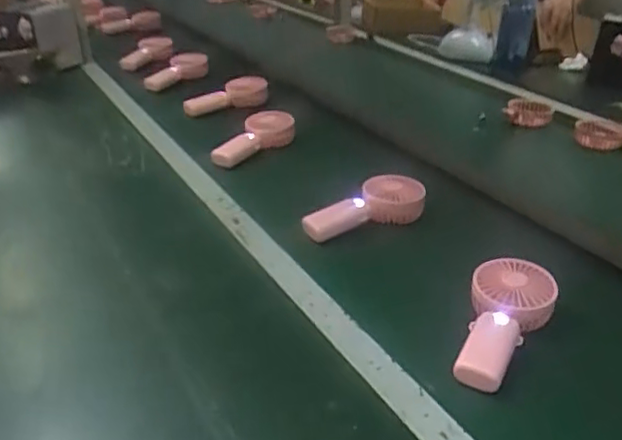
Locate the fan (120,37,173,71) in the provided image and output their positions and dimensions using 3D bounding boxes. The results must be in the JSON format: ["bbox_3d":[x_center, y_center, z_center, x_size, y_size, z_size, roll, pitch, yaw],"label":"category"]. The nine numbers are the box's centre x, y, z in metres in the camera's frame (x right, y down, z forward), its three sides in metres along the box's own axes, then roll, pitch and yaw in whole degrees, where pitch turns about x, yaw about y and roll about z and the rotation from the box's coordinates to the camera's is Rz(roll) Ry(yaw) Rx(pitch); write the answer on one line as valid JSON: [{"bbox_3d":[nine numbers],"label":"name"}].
[{"bbox_3d":[-0.422,-0.426,1.615,0.162,0.062,0.058,-13,20,30],"label":"fan"}]

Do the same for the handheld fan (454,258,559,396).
[{"bbox_3d":[0.197,0.105,0.657,0.085,0.037,0.176,15,46,28],"label":"handheld fan"}]

